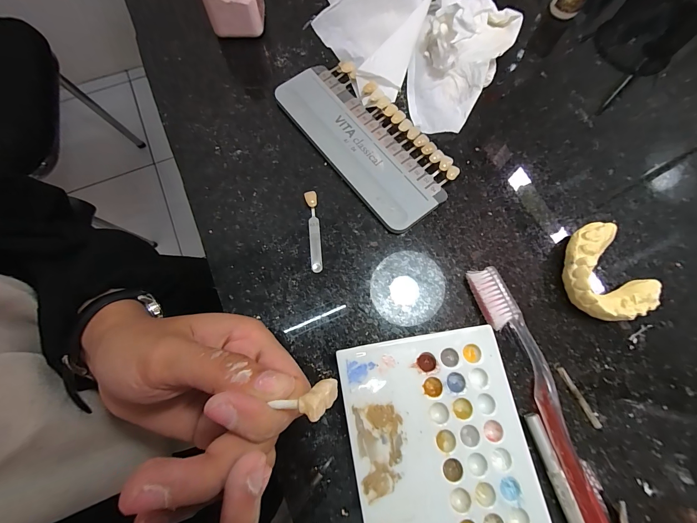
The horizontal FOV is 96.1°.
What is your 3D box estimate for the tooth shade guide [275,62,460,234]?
[{"bbox_3d":[0.013,-0.091,0.232,0.065,0.008,0.146,-38,77,-10],"label":"tooth shade guide"}]

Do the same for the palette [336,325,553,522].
[{"bbox_3d":[0.052,0.117,0.166,0.093,0.011,0.151,-10,74,-3],"label":"palette"}]

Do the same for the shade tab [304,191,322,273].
[{"bbox_3d":[-0.023,-0.020,0.211,0.008,0.005,0.056,-7,74,-2],"label":"shade tab"}]

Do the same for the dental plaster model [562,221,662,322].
[{"bbox_3d":[0.160,0.009,0.197,0.050,0.020,0.060,-33,77,-9],"label":"dental plaster model"}]

